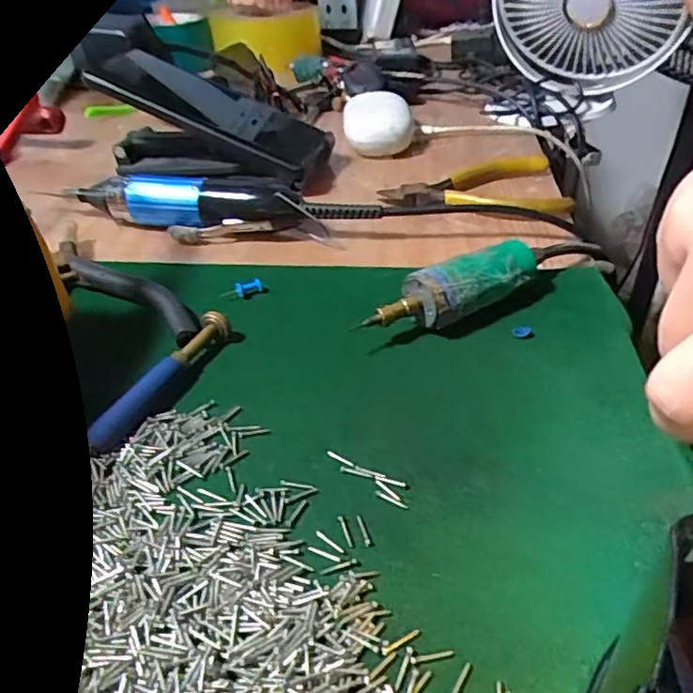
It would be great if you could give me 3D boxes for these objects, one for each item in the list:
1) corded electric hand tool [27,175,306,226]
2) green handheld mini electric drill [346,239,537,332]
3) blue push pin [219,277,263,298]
[{"bbox_3d":[-0.110,-0.091,0.398,0.171,0.033,0.029,3,36,9],"label":"corded electric hand tool"},{"bbox_3d":[0.050,-0.024,0.295,0.093,0.032,0.022,-18,39,-20],"label":"green handheld mini electric drill"},{"bbox_3d":[-0.055,-0.030,0.328,0.023,0.008,0.007,-19,40,-22],"label":"blue push pin"}]

